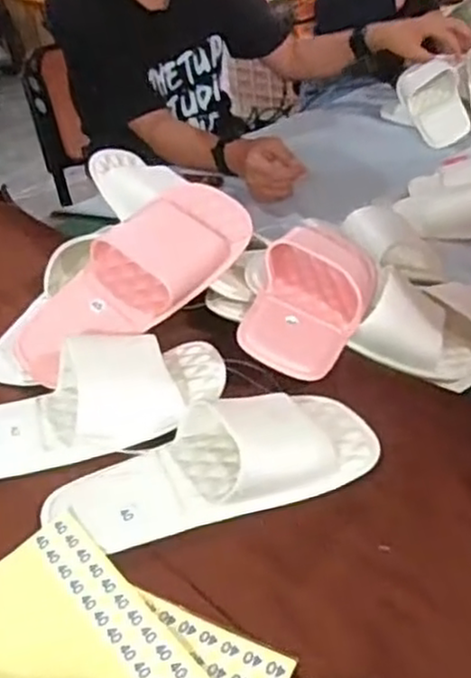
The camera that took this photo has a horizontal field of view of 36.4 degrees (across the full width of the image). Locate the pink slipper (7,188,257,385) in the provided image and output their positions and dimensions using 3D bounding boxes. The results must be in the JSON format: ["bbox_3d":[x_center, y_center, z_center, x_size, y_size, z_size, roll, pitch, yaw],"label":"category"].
[{"bbox_3d":[-0.086,-0.053,0.616,0.235,0.066,0.095,-37,43,-12],"label":"pink slipper"}]

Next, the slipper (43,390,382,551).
[{"bbox_3d":[-0.015,0.073,0.479,0.221,0.050,0.094,-12,35,-8],"label":"slipper"}]

